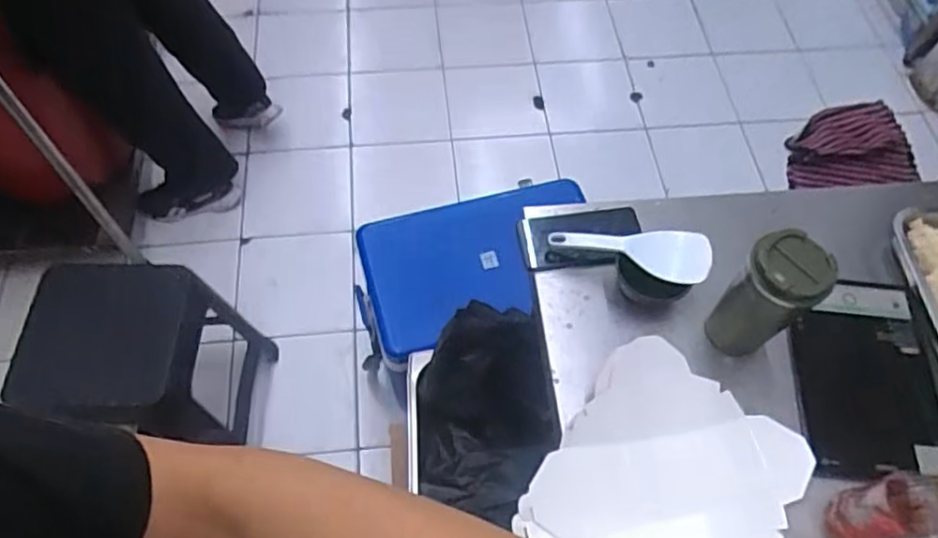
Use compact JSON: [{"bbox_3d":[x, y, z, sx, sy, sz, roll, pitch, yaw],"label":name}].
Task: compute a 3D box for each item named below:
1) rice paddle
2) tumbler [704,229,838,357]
[{"bbox_3d":[0.196,-0.023,0.815,0.189,0.017,0.060,7,86,9],"label":"rice paddle"},{"bbox_3d":[0.329,0.036,0.748,0.076,0.173,0.078,1,60,-1],"label":"tumbler"}]

